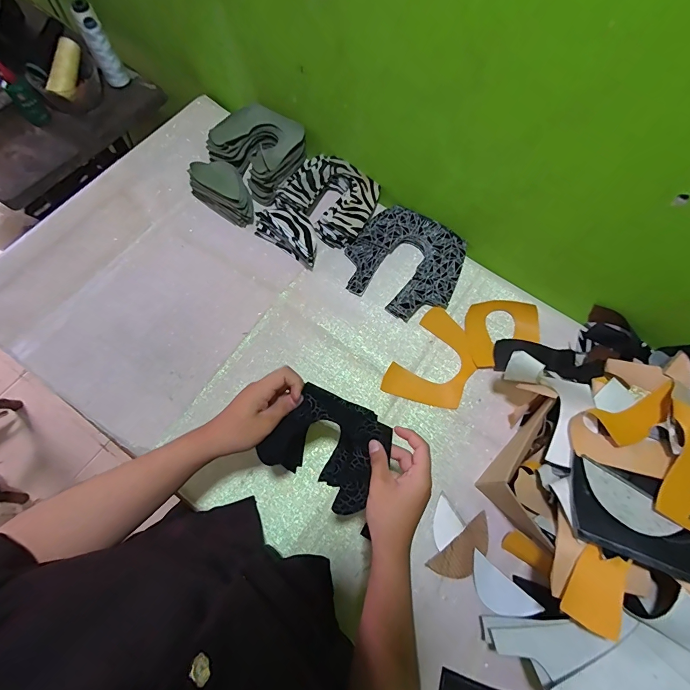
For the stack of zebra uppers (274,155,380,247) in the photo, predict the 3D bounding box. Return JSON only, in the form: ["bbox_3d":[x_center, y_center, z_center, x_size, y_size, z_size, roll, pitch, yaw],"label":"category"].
[{"bbox_3d":[-0.024,-0.268,0.681,0.165,0.039,0.136,38,75,10],"label":"stack of zebra uppers"}]

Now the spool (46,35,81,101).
[{"bbox_3d":[-0.530,-0.527,0.713,0.030,0.036,0.114,9,86,2],"label":"spool"}]

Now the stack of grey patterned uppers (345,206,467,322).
[{"bbox_3d":[0.104,-0.145,0.652,0.190,0.028,0.182,31,74,9],"label":"stack of grey patterned uppers"}]

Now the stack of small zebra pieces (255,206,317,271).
[{"bbox_3d":[-0.094,-0.200,0.653,0.132,0.054,0.066,36,73,10],"label":"stack of small zebra pieces"}]

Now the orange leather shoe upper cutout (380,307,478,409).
[{"bbox_3d":[0.148,0.028,0.607,0.117,0.013,0.168,32,69,6],"label":"orange leather shoe upper cutout"}]

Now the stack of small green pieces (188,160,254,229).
[{"bbox_3d":[-0.214,-0.272,0.661,0.071,0.070,0.121,-40,76,-14],"label":"stack of small green pieces"}]

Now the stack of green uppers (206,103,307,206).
[{"bbox_3d":[-0.160,-0.364,0.697,0.159,0.054,0.147,33,74,9],"label":"stack of green uppers"}]

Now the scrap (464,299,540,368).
[{"bbox_3d":[0.262,-0.025,0.621,0.121,0.018,0.107,-10,72,-5],"label":"scrap"}]

